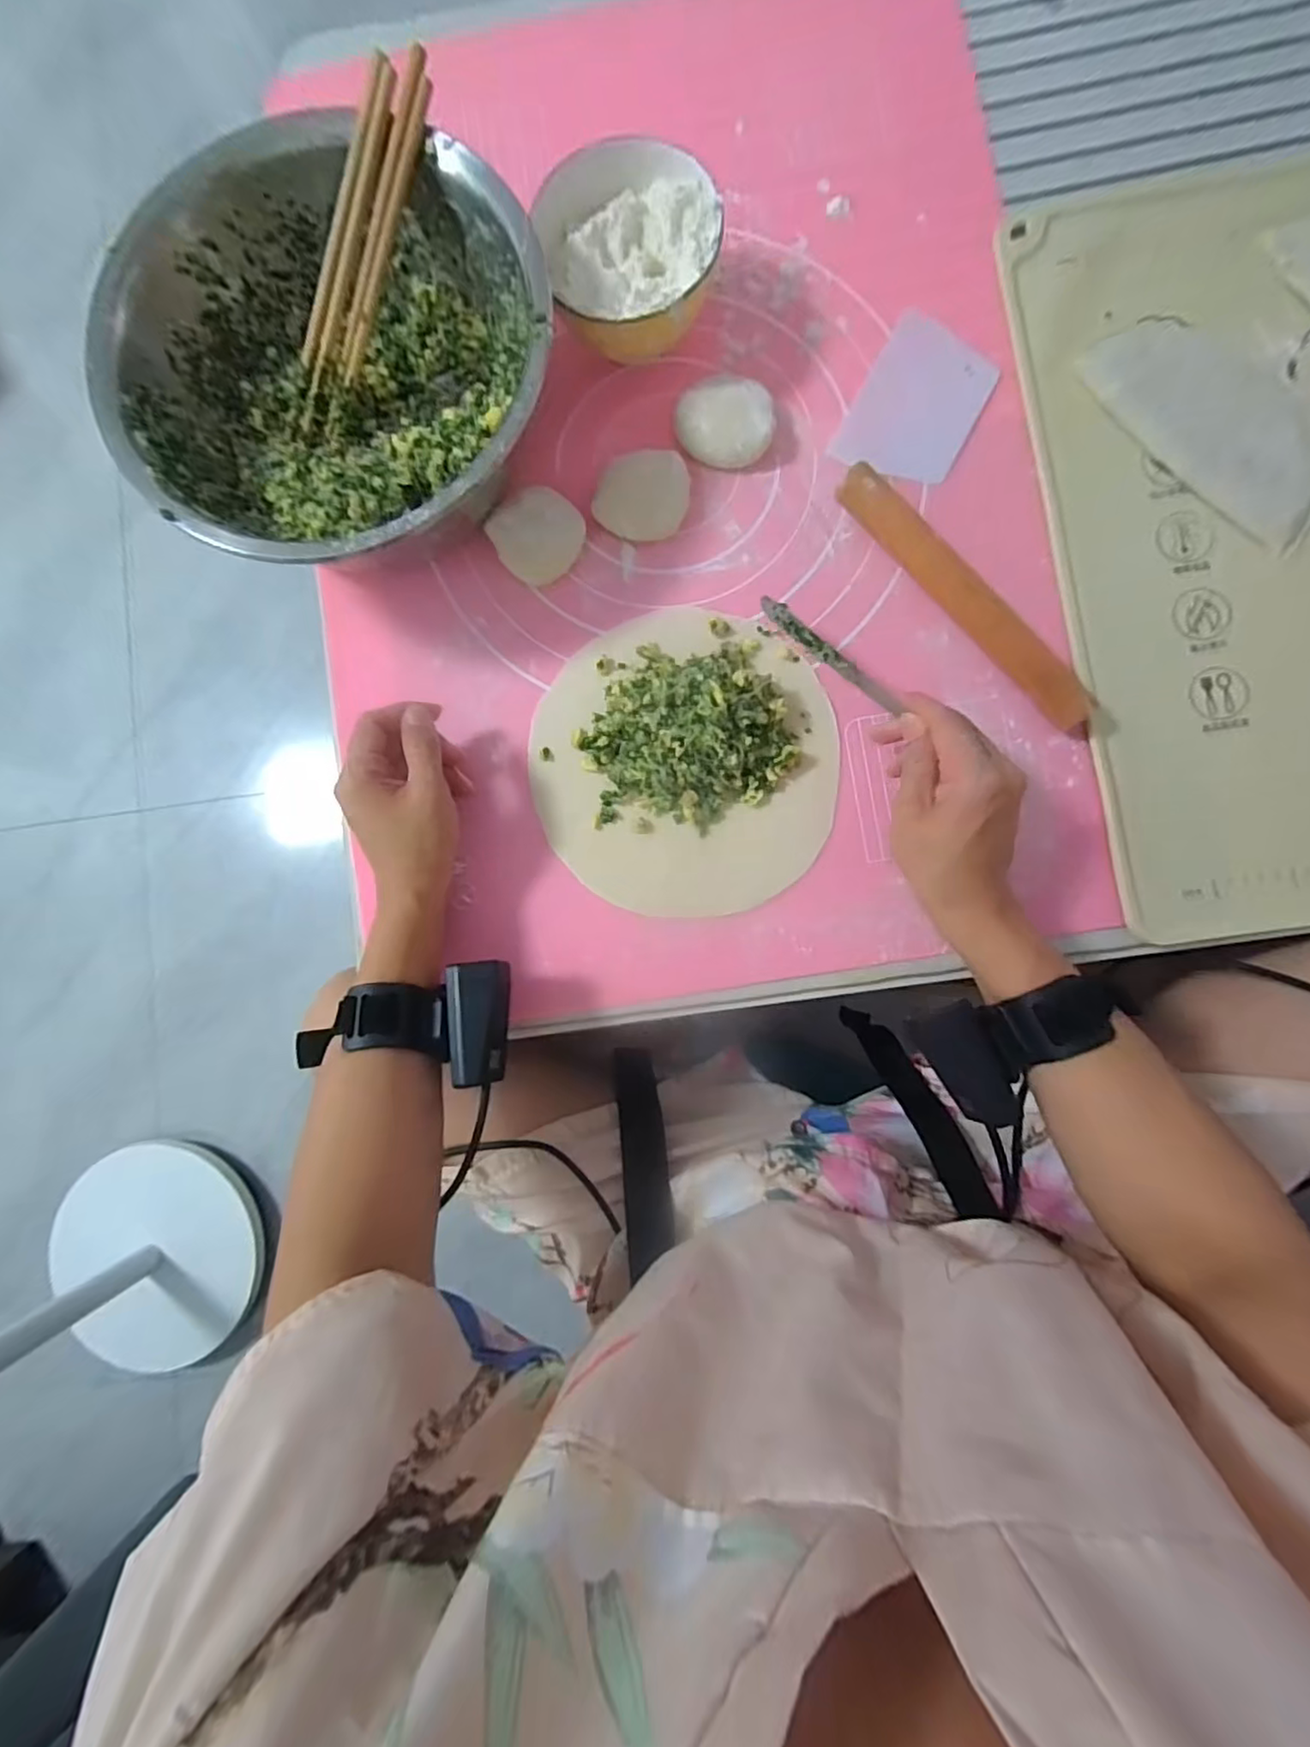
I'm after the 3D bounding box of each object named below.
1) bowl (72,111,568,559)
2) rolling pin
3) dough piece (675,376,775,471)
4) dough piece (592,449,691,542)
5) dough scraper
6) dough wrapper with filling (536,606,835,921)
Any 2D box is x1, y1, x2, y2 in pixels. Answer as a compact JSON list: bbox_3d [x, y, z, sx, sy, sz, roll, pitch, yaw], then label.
[{"bbox_3d":[-0.188,-0.302,0.393,0.253,0.096,0.239,0,87,5],"label":"bowl"},{"bbox_3d":[0.194,-0.175,0.393,0.023,0.029,0.209,-41,85,1],"label":"rolling pin"},{"bbox_3d":[0.047,-0.300,0.412,0.062,0.024,0.047,8,88,5],"label":"dough piece"},{"bbox_3d":[-0.008,-0.254,0.416,0.059,0.019,0.053,10,88,5],"label":"dough piece"},{"bbox_3d":[0.178,-0.315,0.415,0.077,0.004,0.108,28,89,5],"label":"dough scraper"},{"bbox_3d":[0.019,-0.075,0.396,0.193,0.032,0.198,-11,86,4],"label":"dough wrapper with filling"}]

